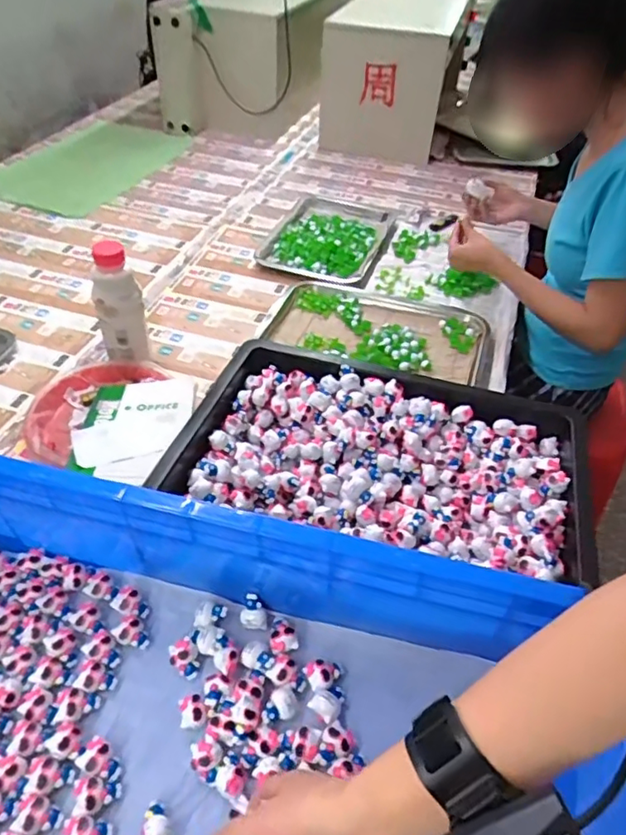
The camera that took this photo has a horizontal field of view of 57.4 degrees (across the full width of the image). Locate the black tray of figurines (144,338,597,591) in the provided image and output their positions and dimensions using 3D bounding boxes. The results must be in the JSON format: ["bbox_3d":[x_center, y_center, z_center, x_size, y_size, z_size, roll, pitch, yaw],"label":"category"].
[{"bbox_3d":[0.081,0.049,0.677,0.463,0.062,0.261,12,46,9],"label":"black tray of figurines"}]

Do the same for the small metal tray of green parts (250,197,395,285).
[{"bbox_3d":[0.030,-0.379,1.165,0.216,0.027,0.346,15,47,11],"label":"small metal tray of green parts"}]

